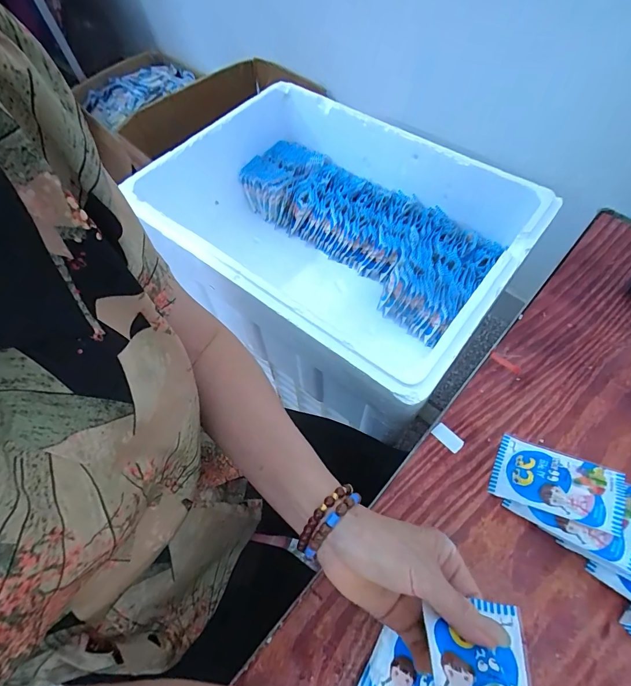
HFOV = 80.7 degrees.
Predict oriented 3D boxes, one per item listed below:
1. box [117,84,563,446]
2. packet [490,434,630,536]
[{"bbox_3d":[0.027,-0.178,0.670,0.601,0.239,0.449,39,69,21],"label":"box"},{"bbox_3d":[0.230,0.133,0.358,0.104,0.009,0.064,12,50,35],"label":"packet"}]

